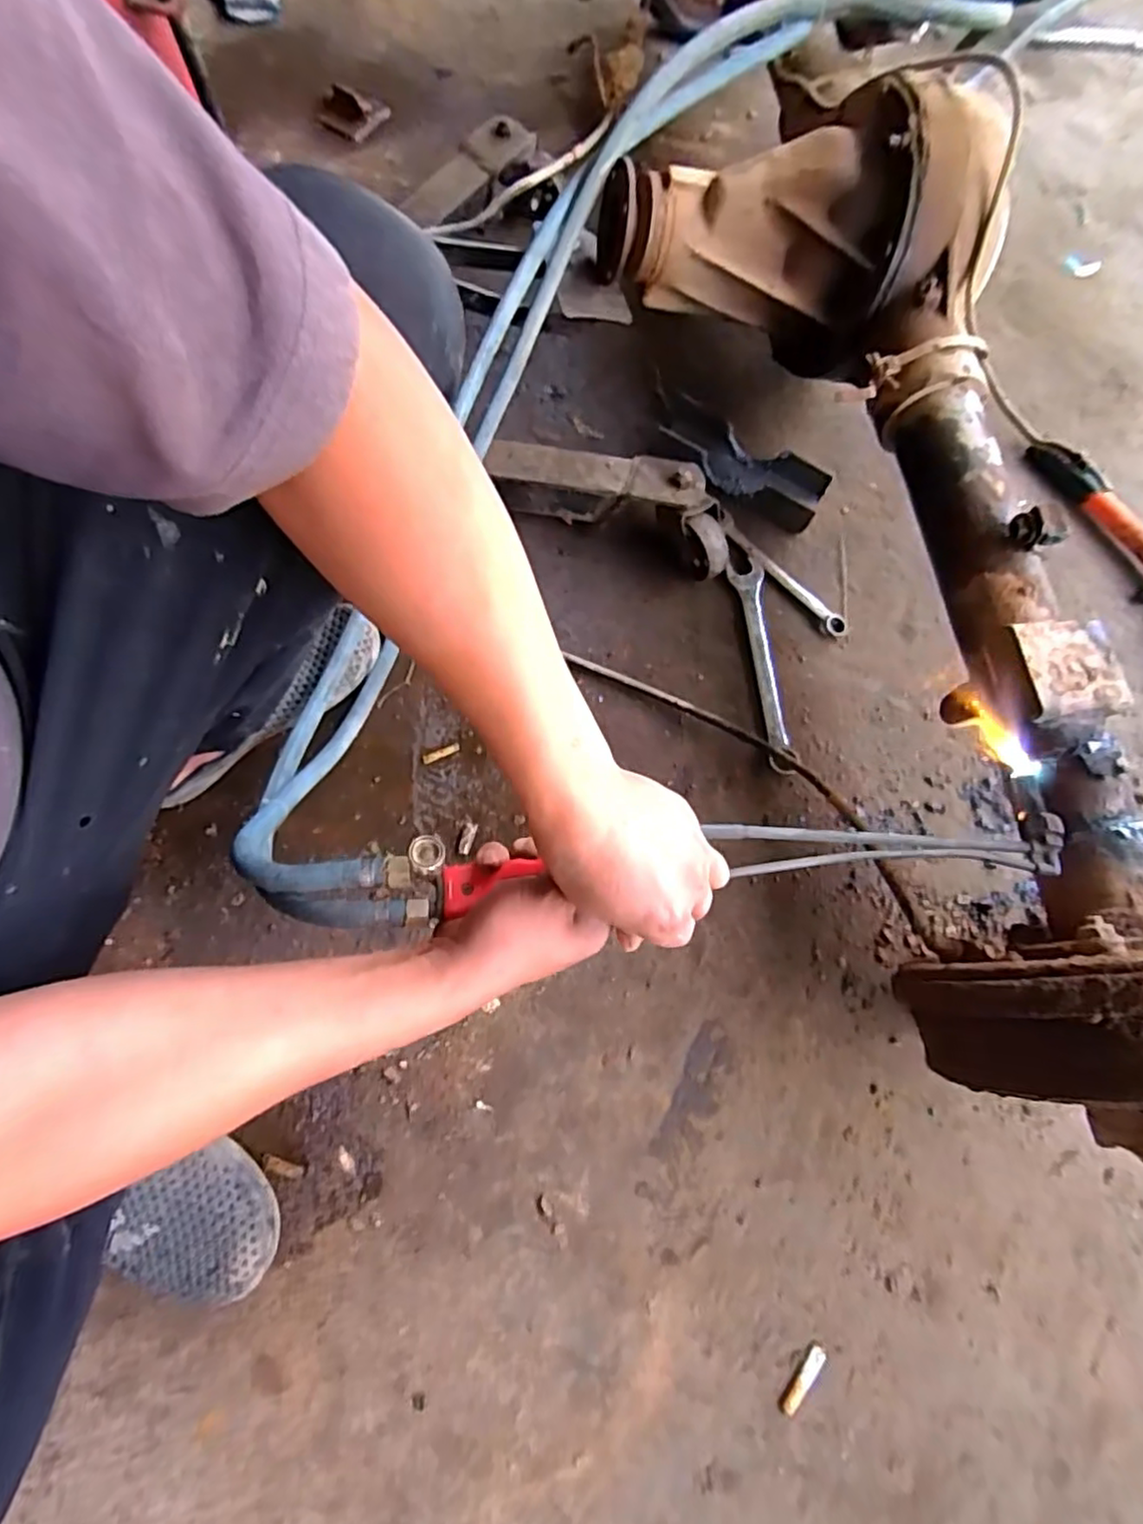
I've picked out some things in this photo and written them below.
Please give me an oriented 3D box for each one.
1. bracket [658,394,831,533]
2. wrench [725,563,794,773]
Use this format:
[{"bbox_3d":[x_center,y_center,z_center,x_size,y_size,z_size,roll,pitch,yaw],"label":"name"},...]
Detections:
[{"bbox_3d":[0.198,-0.353,0.786,0.211,0.039,0.081,35,76,8],"label":"bracket"},{"bbox_3d":[0.209,-0.105,0.722,0.039,0.018,0.245,-7,74,-4],"label":"wrench"}]

